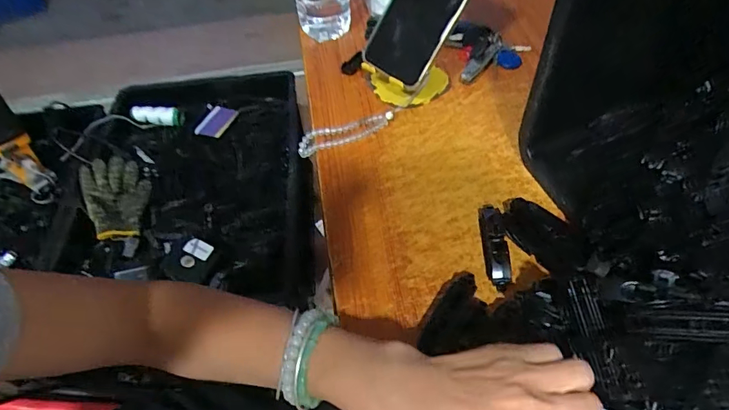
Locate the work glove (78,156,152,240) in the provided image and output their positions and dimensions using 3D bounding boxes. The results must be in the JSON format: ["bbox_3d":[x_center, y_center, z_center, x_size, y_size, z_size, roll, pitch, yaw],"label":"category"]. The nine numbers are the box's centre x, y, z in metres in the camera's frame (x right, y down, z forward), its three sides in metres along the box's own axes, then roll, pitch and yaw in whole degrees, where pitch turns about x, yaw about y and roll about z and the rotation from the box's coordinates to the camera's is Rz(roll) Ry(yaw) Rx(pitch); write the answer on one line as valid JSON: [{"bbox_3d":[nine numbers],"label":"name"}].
[{"bbox_3d":[-0.477,-0.014,0.881,0.112,0.026,0.187,-6,58,-40],"label":"work glove"}]

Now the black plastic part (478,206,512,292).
[{"bbox_3d":[0.113,0.035,0.394,0.019,0.014,0.077,-4,51,3],"label":"black plastic part"}]

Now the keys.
[{"bbox_3d":[0.156,-0.201,0.573,0.097,0.019,0.105,-10,51,-2],"label":"keys"}]

